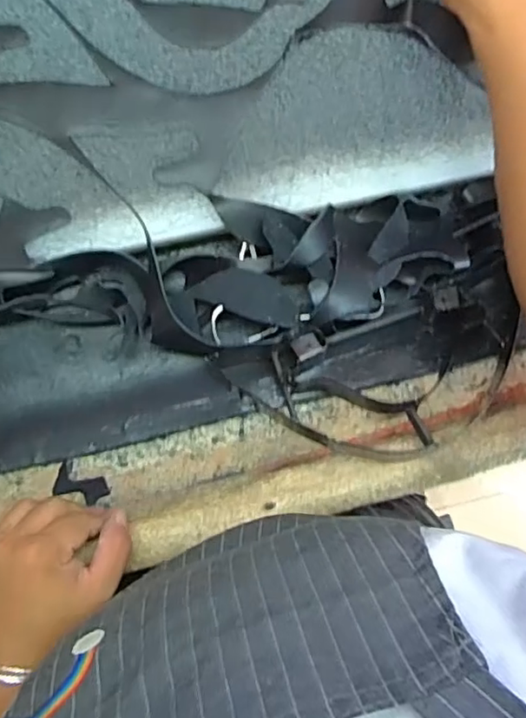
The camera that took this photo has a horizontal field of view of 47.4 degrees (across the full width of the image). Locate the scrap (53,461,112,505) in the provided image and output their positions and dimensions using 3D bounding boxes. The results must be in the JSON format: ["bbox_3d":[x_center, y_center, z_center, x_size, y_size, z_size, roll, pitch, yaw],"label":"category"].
[{"bbox_3d":[-0.138,0.098,0.463,0.040,0.004,0.024,20,91,-8],"label":"scrap"}]

